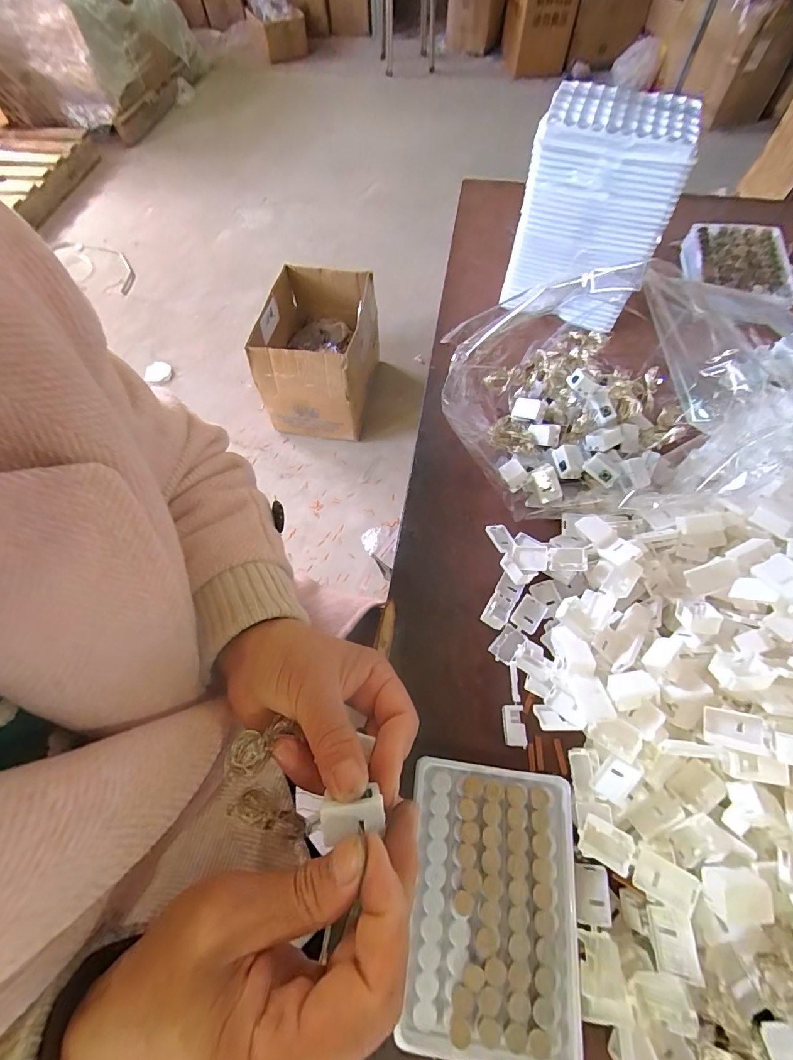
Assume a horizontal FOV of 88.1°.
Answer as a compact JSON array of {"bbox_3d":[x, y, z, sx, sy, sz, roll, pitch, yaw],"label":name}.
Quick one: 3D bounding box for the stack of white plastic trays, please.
[{"bbox_3d":[0.191,-0.303,0.412,0.135,0.169,0.080,27,67,13],"label":"stack of white plastic trays"}]

